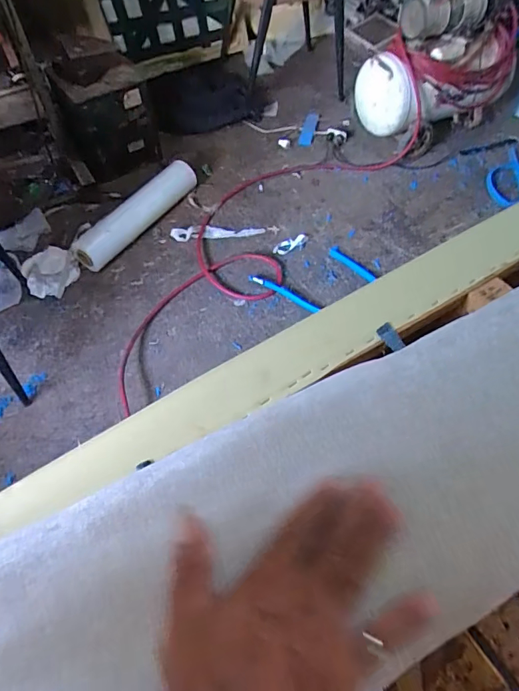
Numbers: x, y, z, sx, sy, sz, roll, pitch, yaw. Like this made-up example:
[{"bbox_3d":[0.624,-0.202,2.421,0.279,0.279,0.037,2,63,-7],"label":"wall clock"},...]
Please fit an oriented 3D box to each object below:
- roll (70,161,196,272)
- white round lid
[{"bbox_3d":[-0.410,-0.459,1.555,0.109,0.105,0.521,30,61,19],"label":"roll"},{"bbox_3d":[0.425,-0.876,1.617,0.222,0.310,0.056,32,72,14],"label":"white round lid"}]

